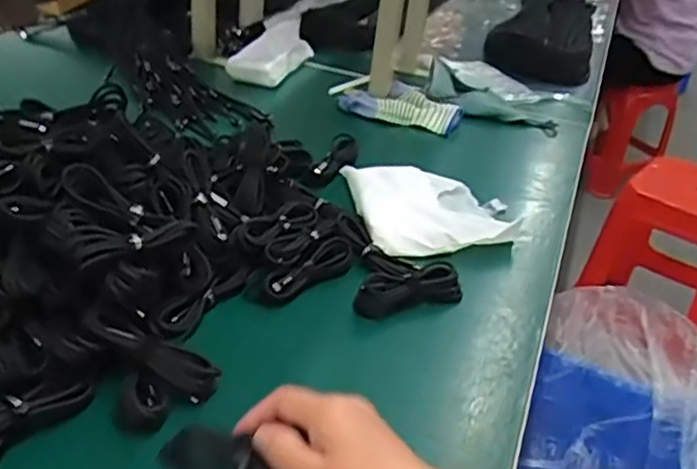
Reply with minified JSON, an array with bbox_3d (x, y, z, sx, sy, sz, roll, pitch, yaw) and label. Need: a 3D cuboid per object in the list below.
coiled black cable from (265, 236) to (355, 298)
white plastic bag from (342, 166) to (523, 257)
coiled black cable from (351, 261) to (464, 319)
[{"bbox_3d":[-0.035,0.034,0.662,0.036,0.020,0.112,26,36,28],"label":"coiled black cable"},{"bbox_3d":[0.101,-0.035,0.784,0.192,0.048,0.182,-2,33,-14],"label":"white plastic bag"},{"bbox_3d":[0.058,0.052,0.646,0.116,0.036,0.034,-9,35,-24],"label":"coiled black cable"}]

